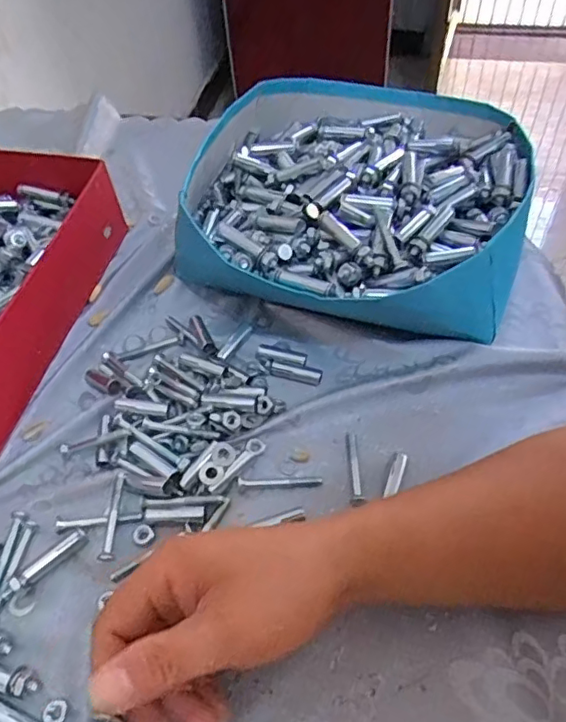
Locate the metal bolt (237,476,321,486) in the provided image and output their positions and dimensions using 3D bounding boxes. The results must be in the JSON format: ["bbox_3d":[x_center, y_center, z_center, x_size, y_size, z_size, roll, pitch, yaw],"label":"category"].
[{"bbox_3d":[-0.002,0.082,0.398,0.057,0.005,0.005,-1,52,2],"label":"metal bolt"}]

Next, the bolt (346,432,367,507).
[{"bbox_3d":[0.050,0.074,0.402,0.009,0.010,0.059,-2,52,1],"label":"bolt"}]

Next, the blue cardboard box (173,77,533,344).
[{"bbox_3d":[0.061,-0.136,0.512,0.269,0.093,0.278,13,54,13],"label":"blue cardboard box"}]

